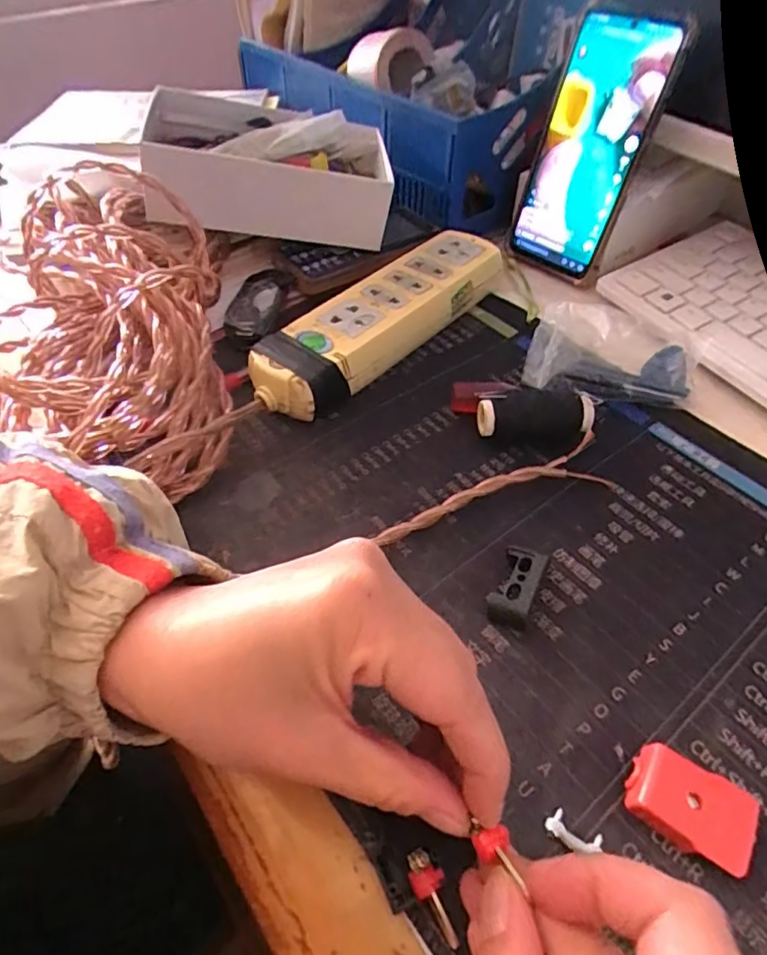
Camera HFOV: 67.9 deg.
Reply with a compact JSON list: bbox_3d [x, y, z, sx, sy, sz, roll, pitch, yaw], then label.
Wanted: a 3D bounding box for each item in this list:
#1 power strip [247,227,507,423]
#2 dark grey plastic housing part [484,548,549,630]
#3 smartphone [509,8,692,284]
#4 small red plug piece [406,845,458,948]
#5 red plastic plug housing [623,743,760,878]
[{"bbox_3d":[0.000,-0.110,0.384,0.056,0.035,0.210,32,58,24],"label":"power strip"},{"bbox_3d":[0.062,0.052,0.268,0.019,0.013,0.038,19,55,17],"label":"dark grey plastic housing part"},{"bbox_3d":[0.147,-0.236,0.419,0.080,0.163,0.013,35,41,26],"label":"smartphone"},{"bbox_3d":[0.017,0.139,0.188,0.011,0.004,0.029,-21,73,-13],"label":"small red plug piece"},{"bbox_3d":[0.111,0.120,0.208,0.043,0.014,0.029,22,56,19],"label":"red plastic plug housing"}]

